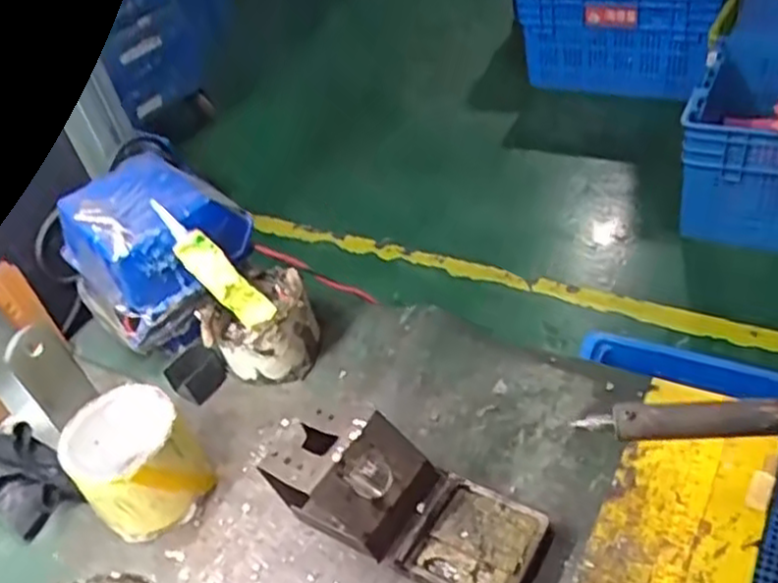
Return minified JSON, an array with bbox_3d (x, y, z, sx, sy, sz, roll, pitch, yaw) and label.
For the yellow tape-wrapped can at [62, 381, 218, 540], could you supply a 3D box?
[{"bbox_3d":[-0.182,0.118,0.530,0.078,0.089,0.083,-8,42,7],"label":"yellow tape-wrapped can"}]

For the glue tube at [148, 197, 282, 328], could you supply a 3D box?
[{"bbox_3d":[-0.145,-0.020,0.602,0.037,0.126,0.020,-19,29,48],"label":"glue tube"}]

